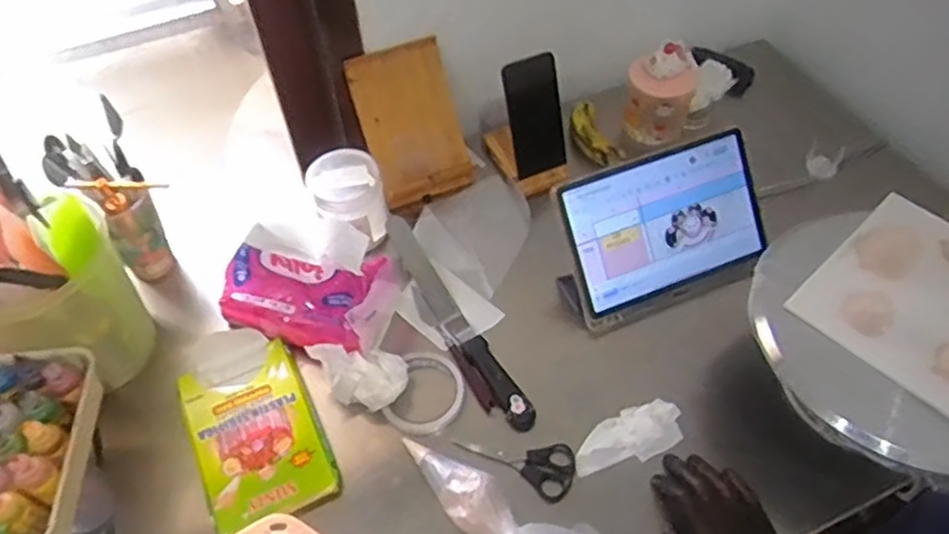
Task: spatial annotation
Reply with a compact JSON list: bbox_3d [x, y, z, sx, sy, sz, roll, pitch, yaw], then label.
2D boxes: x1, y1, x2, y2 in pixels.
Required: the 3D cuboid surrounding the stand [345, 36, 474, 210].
[{"bbox_3d":[-0.084,-0.190,0.949,0.130,0.202,0.043,-21,21,-14],"label":"stand"}]

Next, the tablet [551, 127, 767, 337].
[{"bbox_3d":[0.230,-0.045,0.853,0.249,0.183,0.016,-19,12,-9],"label":"tablet"}]

